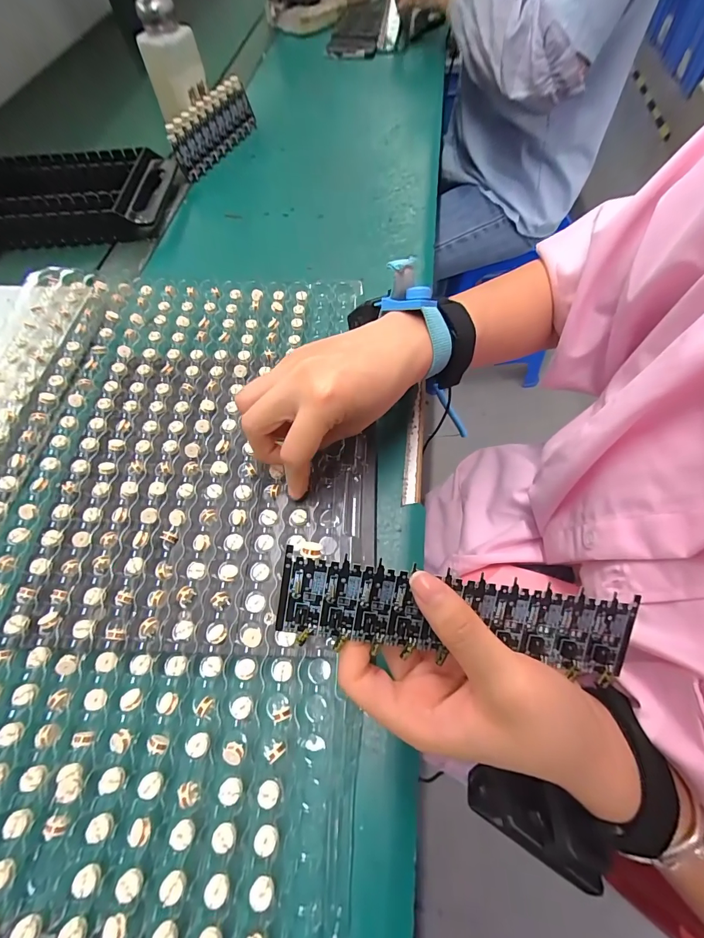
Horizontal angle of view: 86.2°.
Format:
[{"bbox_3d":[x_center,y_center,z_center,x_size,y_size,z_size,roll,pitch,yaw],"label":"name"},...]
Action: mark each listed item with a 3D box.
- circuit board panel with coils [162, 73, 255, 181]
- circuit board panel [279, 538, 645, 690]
[{"bbox_3d":[-0.176,-0.435,0.478,0.016,0.054,0.149,18,66,28],"label":"circuit board panel with coils"},{"bbox_3d":[0.049,0.068,0.174,0.162,0.004,0.040,10,98,-2],"label":"circuit board panel"}]

